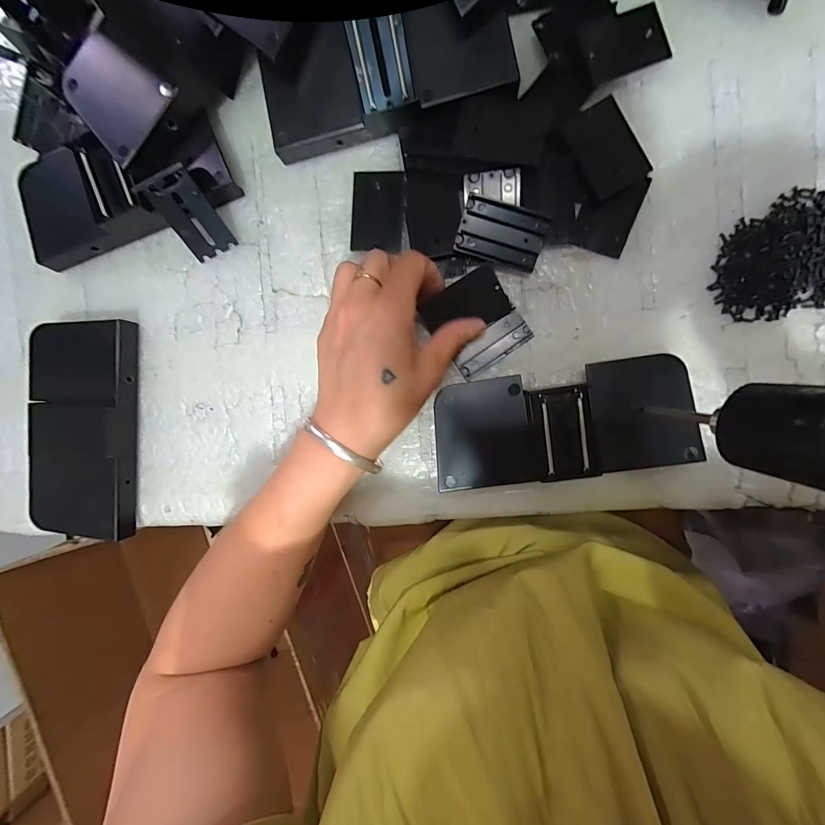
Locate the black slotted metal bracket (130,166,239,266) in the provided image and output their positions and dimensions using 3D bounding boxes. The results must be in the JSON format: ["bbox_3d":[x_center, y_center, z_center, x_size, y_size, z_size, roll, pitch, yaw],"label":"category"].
[{"bbox_3d":[-0.155,-0.137,0.264,0.035,0.005,0.055,-23,135,7],"label":"black slotted metal bracket"}]

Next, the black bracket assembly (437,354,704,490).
[{"bbox_3d":[0.096,0.007,0.250,0.160,0.029,0.069,-8,92,7],"label":"black bracket assembly"}]

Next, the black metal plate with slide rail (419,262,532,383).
[{"bbox_3d":[0.043,-0.062,0.260,0.055,0.005,0.060,-35,105,12],"label":"black metal plate with slide rail"}]

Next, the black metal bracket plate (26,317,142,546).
[{"bbox_3d":[-0.255,0.013,0.294,0.073,0.025,0.163,3,93,6],"label":"black metal bracket plate"}]

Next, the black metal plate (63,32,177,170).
[{"bbox_3d":[-0.200,-0.210,0.252,0.066,0.007,0.058,40,101,-2],"label":"black metal plate"}]

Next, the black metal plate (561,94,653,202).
[{"bbox_3d":[0.124,-0.168,0.241,0.035,0.004,0.054,-32,97,11],"label":"black metal plate"}]

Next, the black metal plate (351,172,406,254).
[{"bbox_3d":[-0.024,-0.142,0.266,0.036,0.005,0.052,4,94,6],"label":"black metal plate"}]

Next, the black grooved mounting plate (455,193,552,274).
[{"bbox_3d":[0.058,-0.116,0.245,0.054,0.004,0.036,19,105,1],"label":"black grooved mounting plate"}]

